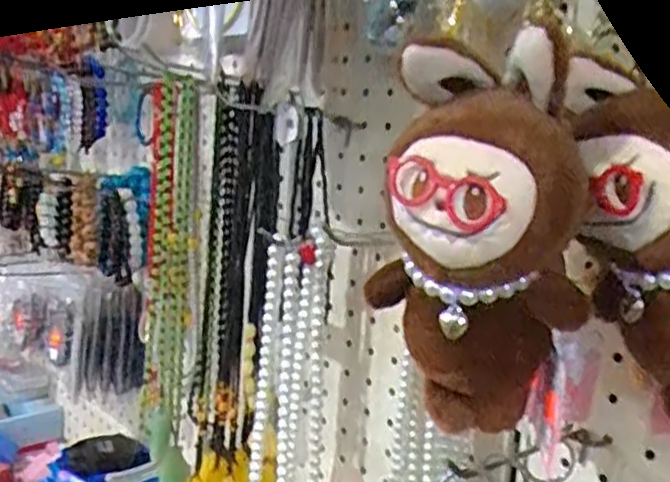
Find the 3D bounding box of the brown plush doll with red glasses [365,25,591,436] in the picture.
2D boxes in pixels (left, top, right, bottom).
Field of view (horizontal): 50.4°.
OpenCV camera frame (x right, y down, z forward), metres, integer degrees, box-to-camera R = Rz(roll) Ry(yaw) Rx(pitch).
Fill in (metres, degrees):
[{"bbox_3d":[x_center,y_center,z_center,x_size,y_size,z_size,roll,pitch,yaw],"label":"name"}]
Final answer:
[{"bbox_3d":[0.059,0.003,0.288,0.085,0.154,0.056,5,9,6],"label":"brown plush doll with red glasses"}]

